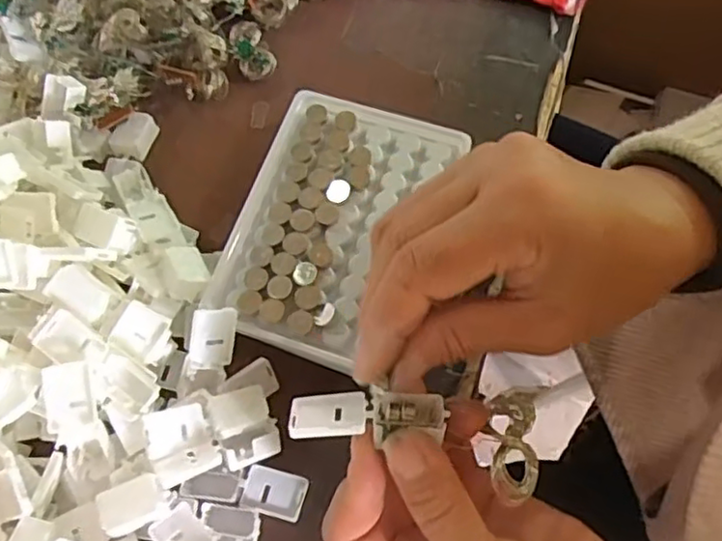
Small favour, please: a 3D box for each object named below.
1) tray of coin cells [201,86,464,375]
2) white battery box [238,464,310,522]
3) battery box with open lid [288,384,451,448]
[{"bbox_3d":[-0.015,-0.024,0.317,0.086,0.011,0.129,19,71,9],"label":"tray of coin cells"},{"bbox_3d":[-0.039,0.100,0.297,0.028,0.008,0.020,17,71,9],"label":"white battery box"},{"bbox_3d":[0.002,0.052,0.236,0.056,0.013,0.018,-3,70,4],"label":"battery box with open lid"}]

